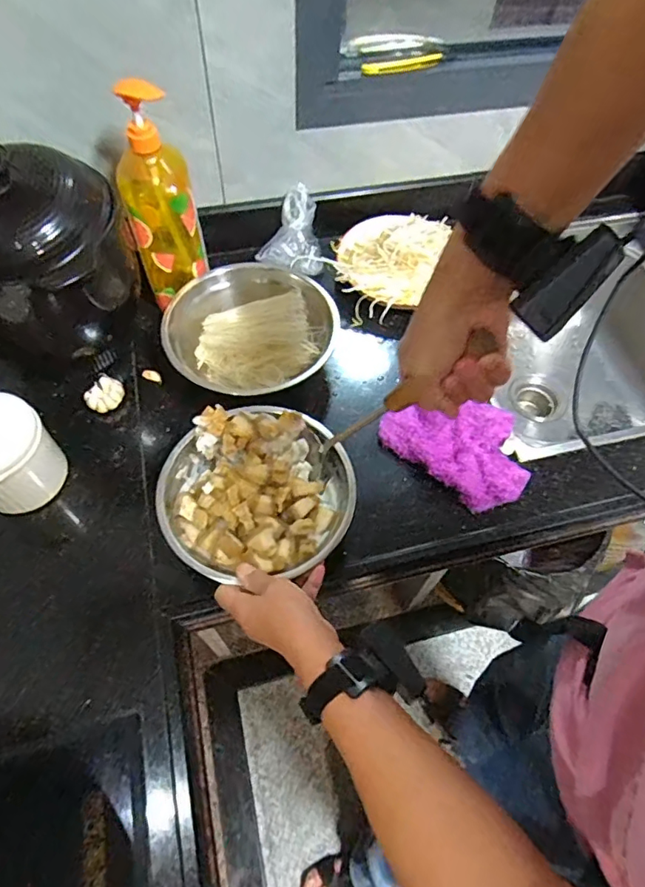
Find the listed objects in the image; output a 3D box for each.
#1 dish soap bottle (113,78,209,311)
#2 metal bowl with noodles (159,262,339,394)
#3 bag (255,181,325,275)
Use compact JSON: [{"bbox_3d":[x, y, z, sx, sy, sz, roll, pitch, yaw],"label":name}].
[{"bbox_3d":[-0.207,-0.311,0.678,0.094,0.258,0.067,-17,61,-12],"label":"dish soap bottle"},{"bbox_3d":[-0.099,-0.159,0.728,0.233,0.074,0.176,-28,64,-18],"label":"metal bowl with noodles"},{"bbox_3d":[-0.055,-0.328,0.823,0.099,0.080,0.106,-9,60,-8],"label":"bag"}]

